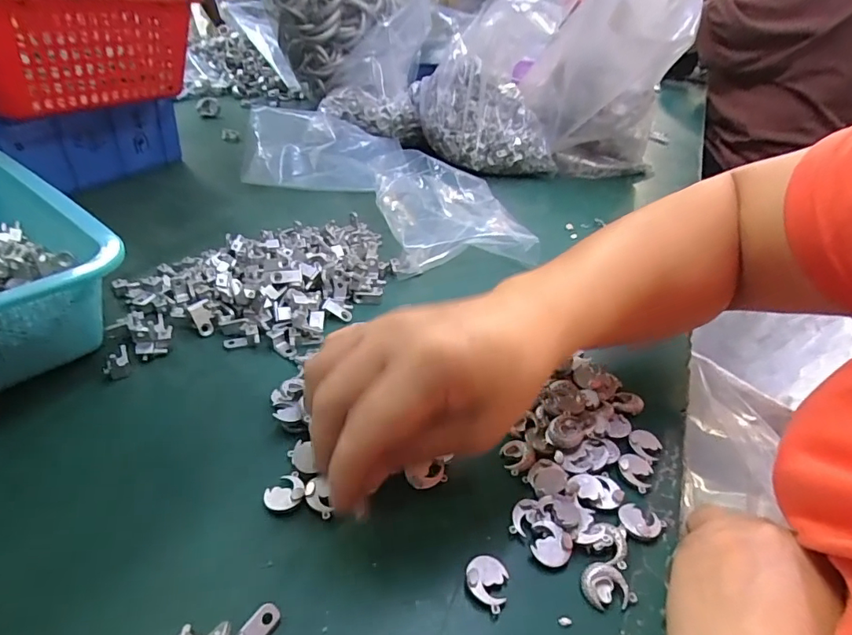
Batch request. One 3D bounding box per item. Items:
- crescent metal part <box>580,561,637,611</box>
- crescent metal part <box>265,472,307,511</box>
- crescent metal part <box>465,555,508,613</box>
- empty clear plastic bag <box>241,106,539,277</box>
[{"bbox_3d":[0.081,0.120,0.218,0.021,0.007,0.019,-6,38,-16],"label":"crescent metal part"},{"bbox_3d":[-0.070,0.087,0.241,0.020,0.004,0.019,-4,29,2],"label":"crescent metal part"},{"bbox_3d":[0.028,0.117,0.216,0.019,0.007,0.019,4,37,-3],"label":"crescent metal part"},{"bbox_3d":[-0.041,-0.146,0.521,0.180,0.057,0.363,-27,48,-37],"label":"empty clear plastic bag"}]

